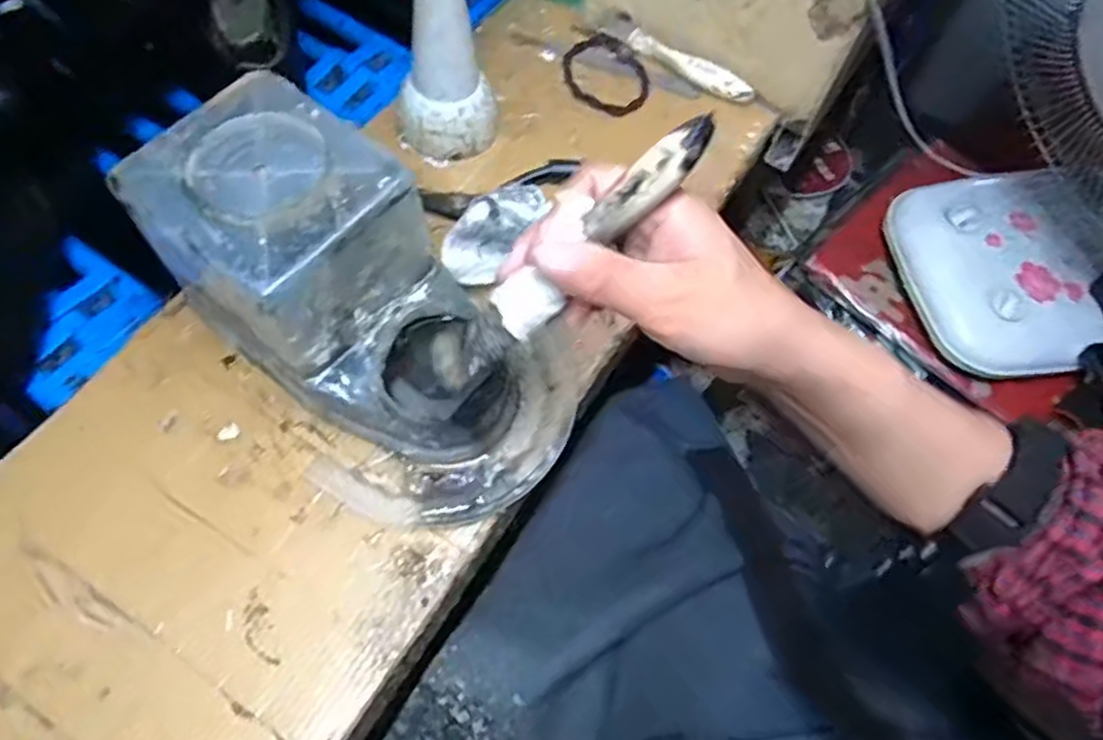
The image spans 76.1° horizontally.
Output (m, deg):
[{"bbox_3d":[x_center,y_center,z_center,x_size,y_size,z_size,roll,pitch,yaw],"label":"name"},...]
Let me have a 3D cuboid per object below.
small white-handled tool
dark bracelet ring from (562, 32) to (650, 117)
[{"bbox_3d":[0.094,-0.236,0.529,0.128,0.012,0.022,35,67,13],"label":"small white-handled tool"},{"bbox_3d":[0.041,-0.221,0.522,0.058,0.009,0.077,-22,67,-14],"label":"dark bracelet ring"}]

